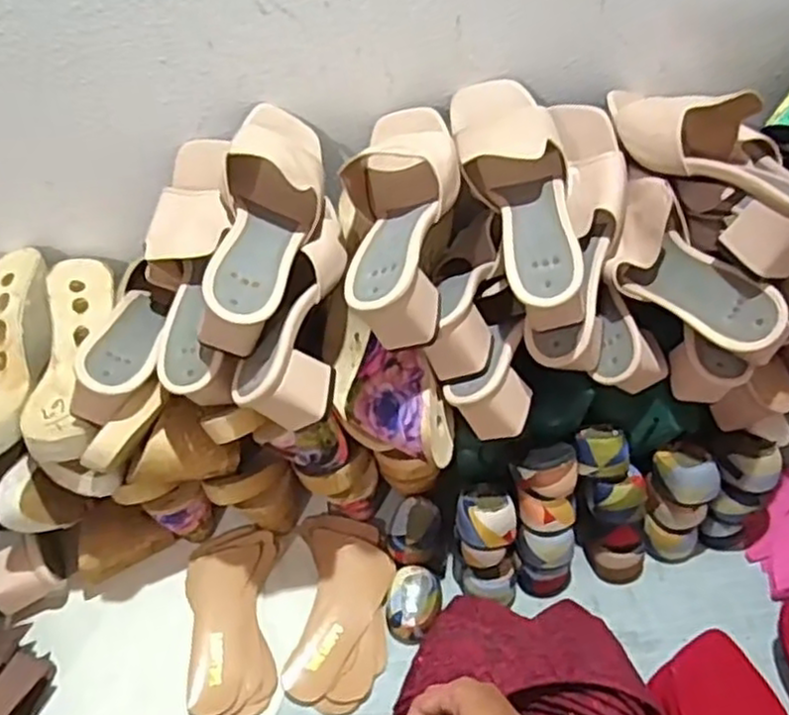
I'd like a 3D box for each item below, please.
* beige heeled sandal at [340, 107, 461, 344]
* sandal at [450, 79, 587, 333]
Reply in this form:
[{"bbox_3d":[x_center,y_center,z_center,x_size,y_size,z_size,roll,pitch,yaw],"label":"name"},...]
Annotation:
[{"bbox_3d":[0.008,-0.112,0.601,0.097,0.101,0.226,-5,47,0],"label":"beige heeled sandal"},{"bbox_3d":[0.107,-0.143,0.613,0.087,0.087,0.236,-11,67,-5],"label":"sandal"}]

